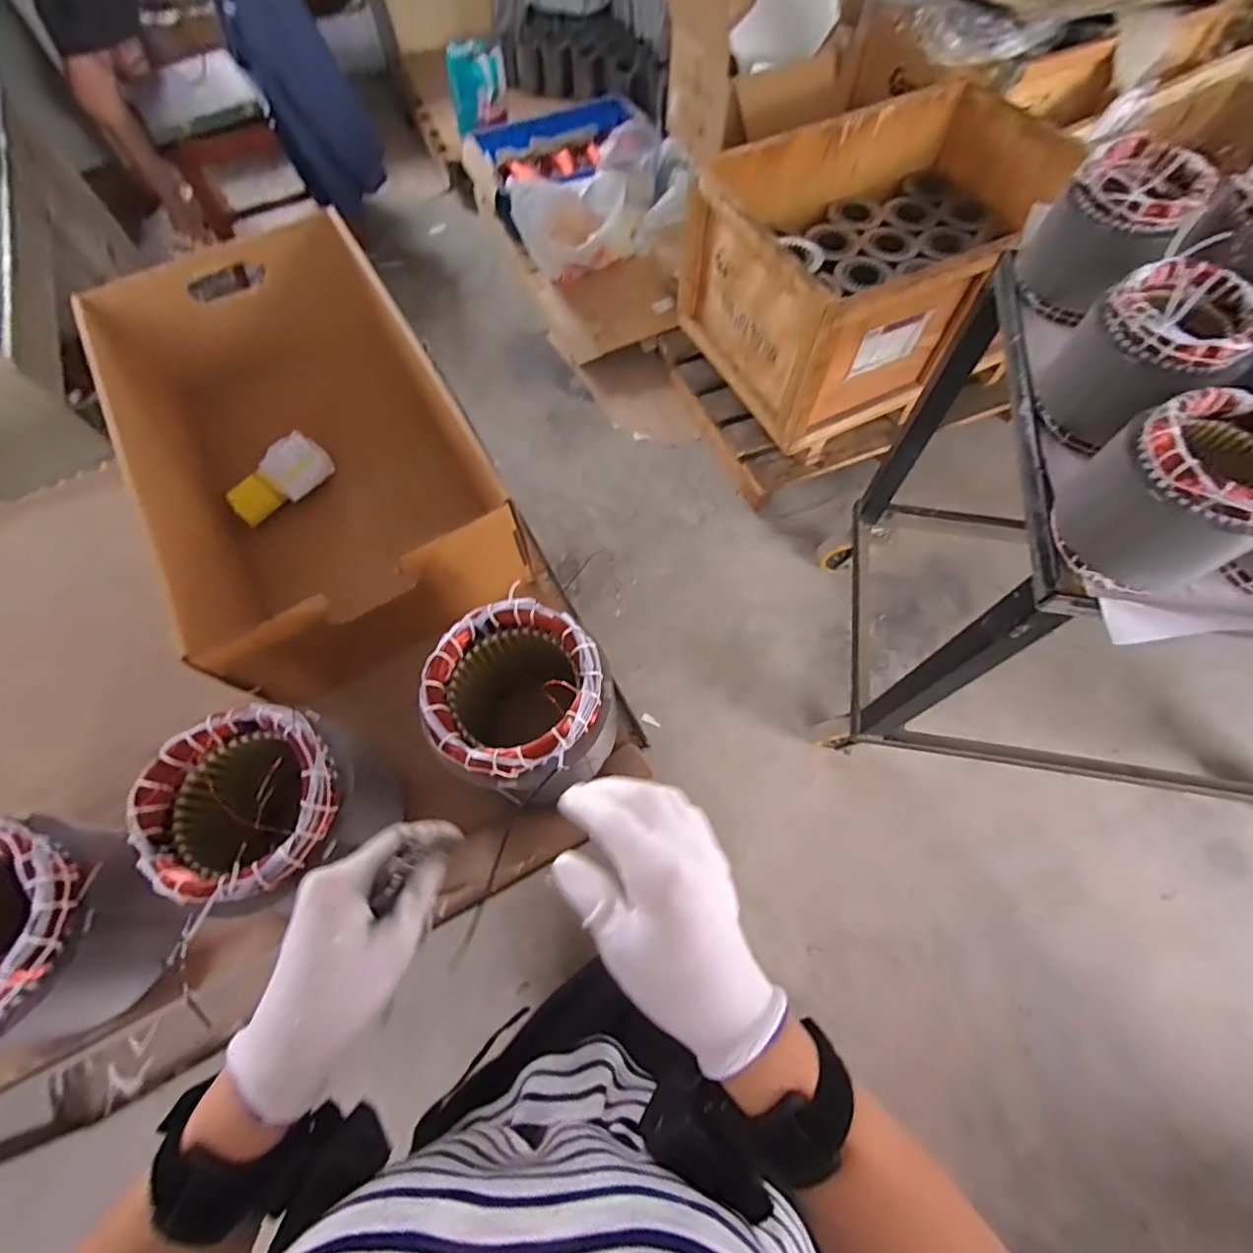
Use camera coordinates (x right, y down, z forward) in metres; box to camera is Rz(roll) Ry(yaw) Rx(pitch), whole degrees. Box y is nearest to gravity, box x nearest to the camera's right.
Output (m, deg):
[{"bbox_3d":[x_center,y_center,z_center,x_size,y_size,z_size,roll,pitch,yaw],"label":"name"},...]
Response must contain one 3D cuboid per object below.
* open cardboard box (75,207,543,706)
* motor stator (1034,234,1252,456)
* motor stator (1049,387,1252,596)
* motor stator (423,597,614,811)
[{"bbox_3d":[-0.351,-0.203,0.657,0.305,0.198,0.513,-29,68,-11],"label":"open cardboard box"},{"bbox_3d":[0.581,-0.304,0.638,0.135,0.162,0.134,-1,65,2],"label":"motor stator"},{"bbox_3d":[0.545,-0.125,0.562,0.143,0.149,0.145,-27,67,-10],"label":"motor stator"},{"bbox_3d":[-0.089,0.072,0.499,0.138,0.149,0.141,0,68,0],"label":"motor stator"}]

